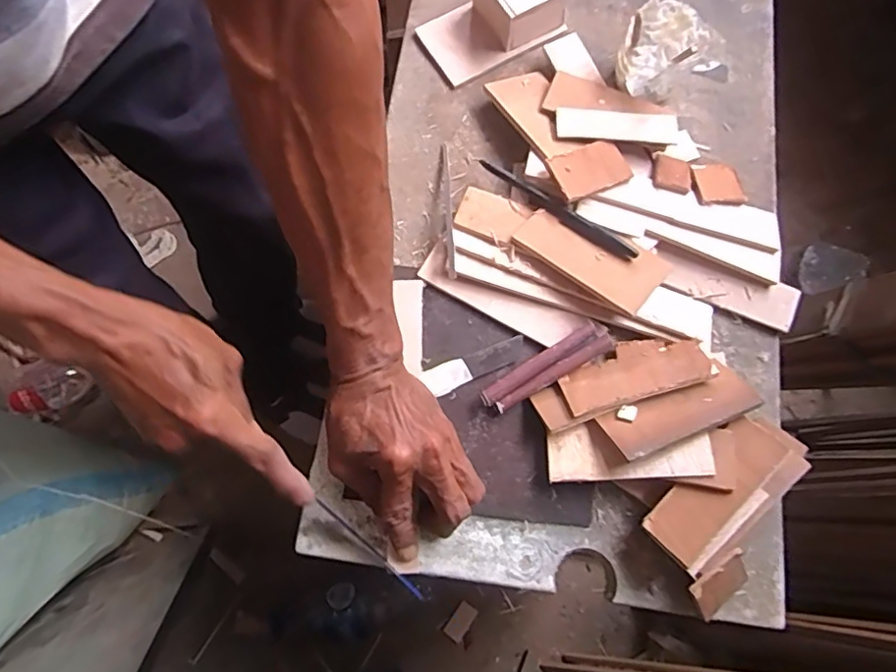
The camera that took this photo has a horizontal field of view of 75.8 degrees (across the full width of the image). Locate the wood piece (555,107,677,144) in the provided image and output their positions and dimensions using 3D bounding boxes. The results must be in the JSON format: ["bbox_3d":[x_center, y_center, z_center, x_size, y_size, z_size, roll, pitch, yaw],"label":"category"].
[{"bbox_3d":[0.140,-0.175,0.479,0.099,0.007,0.030,3,81,-1],"label":"wood piece"}]

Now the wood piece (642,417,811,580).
[{"bbox_3d":[0.191,0.104,0.393,0.119,0.011,0.058,-40,81,-10],"label":"wood piece"}]

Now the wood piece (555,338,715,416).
[{"bbox_3d":[0.137,0.026,0.427,0.110,0.005,0.051,-14,42,-3],"label":"wood piece"}]

